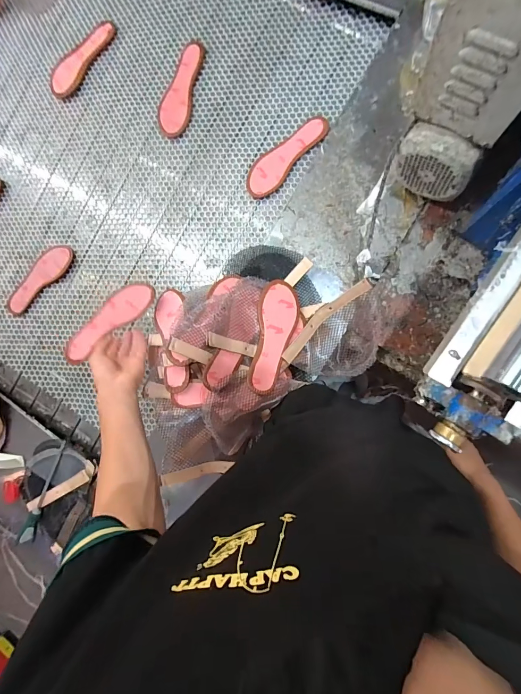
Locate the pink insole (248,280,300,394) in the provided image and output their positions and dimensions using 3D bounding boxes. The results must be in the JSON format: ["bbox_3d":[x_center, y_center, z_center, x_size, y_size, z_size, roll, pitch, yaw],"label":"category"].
[{"bbox_3d":[0.025,-0.022,0.639,0.079,0.019,0.228,9,73,9],"label":"pink insole"}]

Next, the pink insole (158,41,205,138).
[{"bbox_3d":[-0.194,-0.618,0.792,0.078,0.011,0.222,13,91,9],"label":"pink insole"}]

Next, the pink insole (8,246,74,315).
[{"bbox_3d":[-0.561,-0.173,0.831,0.220,0.009,0.070,-43,88,6],"label":"pink insole"}]

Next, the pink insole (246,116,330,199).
[{"bbox_3d":[0.057,-0.436,0.753,0.225,0.012,0.084,-40,77,3],"label":"pink insole"}]

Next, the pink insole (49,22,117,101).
[{"bbox_3d":[-0.457,-0.734,0.834,0.074,0.011,0.218,40,95,7],"label":"pink insole"}]

